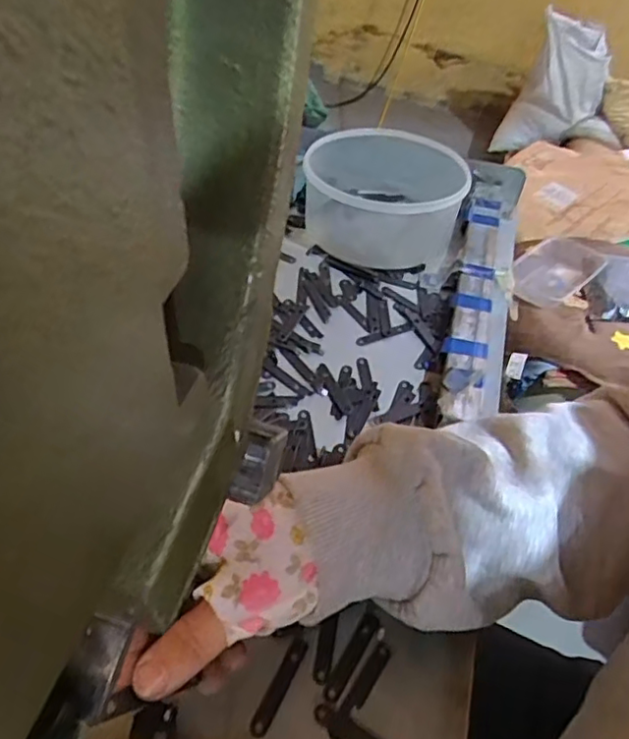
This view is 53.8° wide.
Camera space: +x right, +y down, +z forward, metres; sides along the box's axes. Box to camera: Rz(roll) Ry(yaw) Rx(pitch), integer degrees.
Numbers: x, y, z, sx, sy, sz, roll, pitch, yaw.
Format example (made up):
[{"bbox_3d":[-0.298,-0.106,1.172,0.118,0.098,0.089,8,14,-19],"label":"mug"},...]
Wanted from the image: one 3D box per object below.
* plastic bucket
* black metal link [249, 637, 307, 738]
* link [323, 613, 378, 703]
[{"bbox_3d":[0.064,-0.170,0.593,0.144,0.072,0.161,10,46,2],"label":"plastic bucket"},{"bbox_3d":[-0.018,0.161,0.315,0.009,0.004,0.049,23,48,14],"label":"black metal link"},{"bbox_3d":[0.020,0.151,0.326,0.009,0.004,0.048,27,49,17],"label":"link"}]

